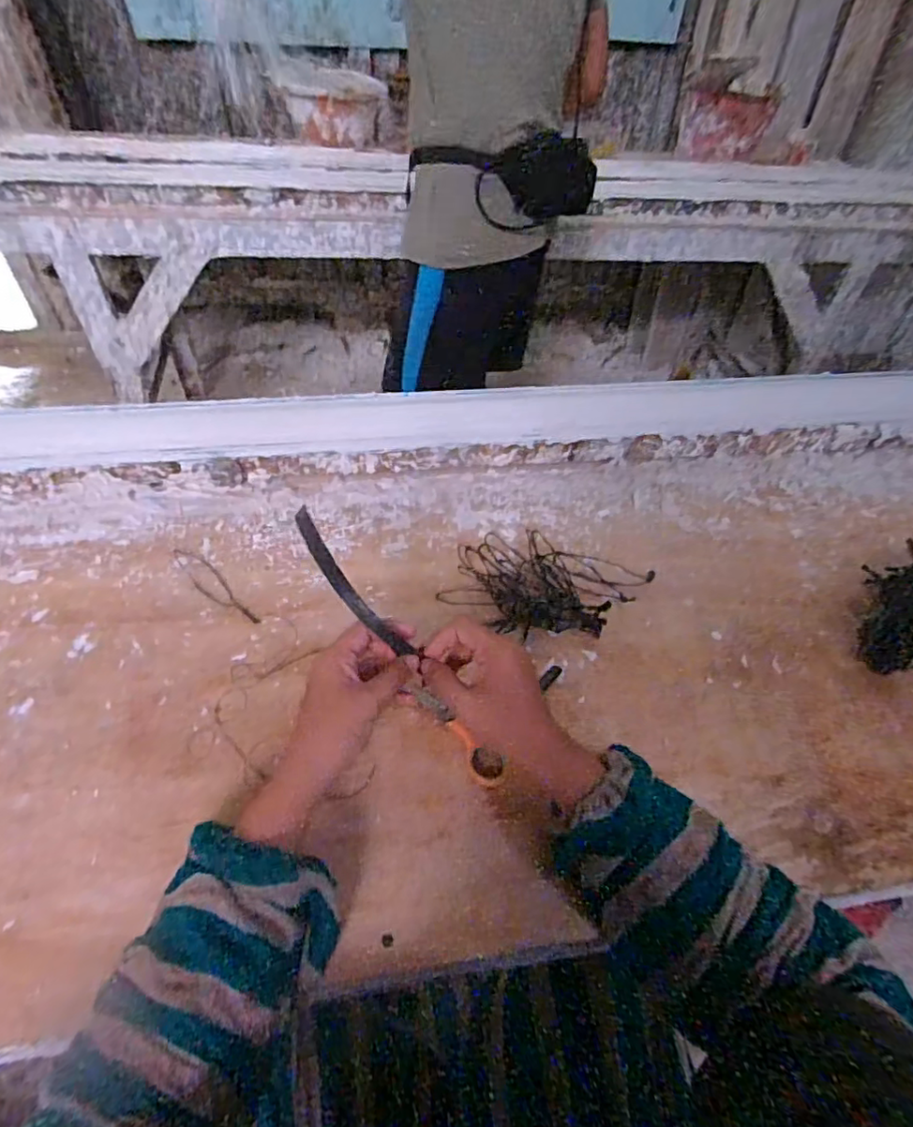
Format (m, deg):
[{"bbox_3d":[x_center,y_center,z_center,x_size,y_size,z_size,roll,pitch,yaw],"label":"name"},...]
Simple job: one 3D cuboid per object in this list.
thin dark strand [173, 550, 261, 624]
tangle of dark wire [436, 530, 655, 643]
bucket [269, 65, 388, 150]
[{"bbox_3d":[-0.234,0.022,0.570,0.024,0.004,0.124,-35,60,-30],"label":"thin dark strand"},{"bbox_3d":[0.089,0.021,0.588,0.181,0.026,0.120,18,50,11],"label":"tangle of dark wire"},{"bbox_3d":[-0.302,-1.130,1.445,0.243,0.135,0.269,-1,48,-4],"label":"bucket"}]

